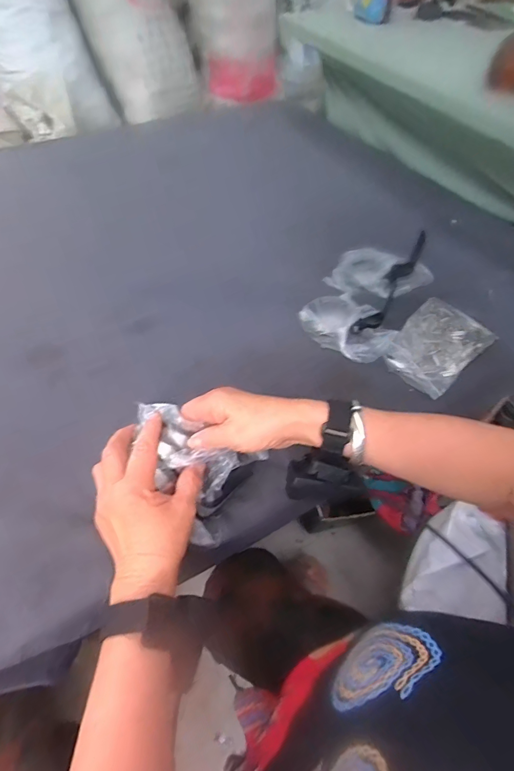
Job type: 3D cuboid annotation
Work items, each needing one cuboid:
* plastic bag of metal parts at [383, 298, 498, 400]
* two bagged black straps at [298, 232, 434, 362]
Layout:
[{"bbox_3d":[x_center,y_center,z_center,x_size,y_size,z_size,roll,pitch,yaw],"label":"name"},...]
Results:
[{"bbox_3d":[0.245,-0.057,0.550,0.144,0.027,0.101,-36,62,-26],"label":"plastic bag of metal parts"},{"bbox_3d":[0.161,-0.137,0.587,0.131,0.059,0.216,27,56,17],"label":"two bagged black straps"}]

